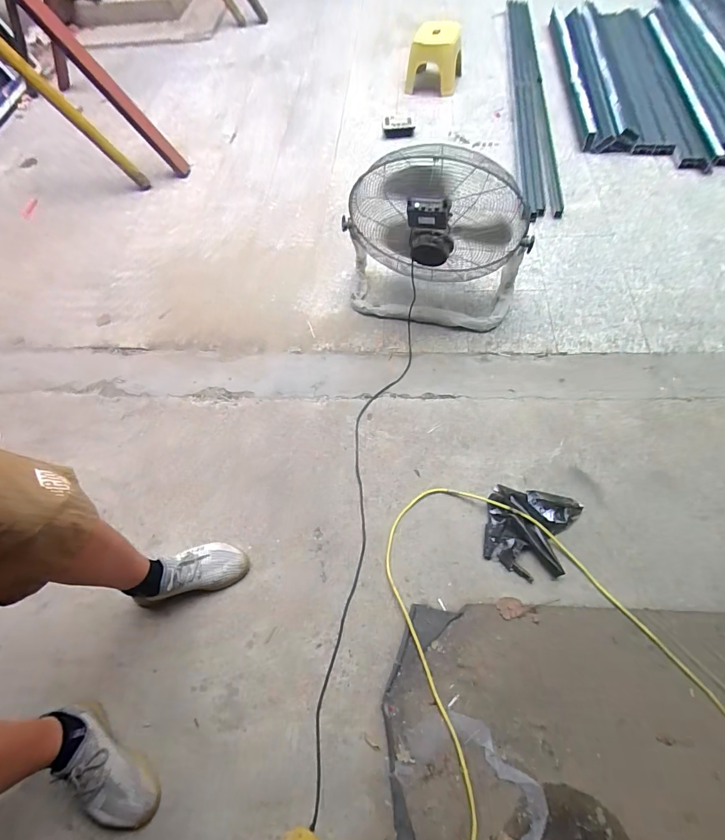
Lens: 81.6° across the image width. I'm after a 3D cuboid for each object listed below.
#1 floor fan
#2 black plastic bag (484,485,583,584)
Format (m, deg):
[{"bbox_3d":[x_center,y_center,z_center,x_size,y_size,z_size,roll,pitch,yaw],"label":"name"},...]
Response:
[{"bbox_3d":[0.226,-0.567,1.340,0.573,0.568,0.236,10,59,10],"label":"floor fan"},{"bbox_3d":[0.433,0.285,1.071,0.222,0.030,0.217,10,59,10],"label":"black plastic bag"}]

